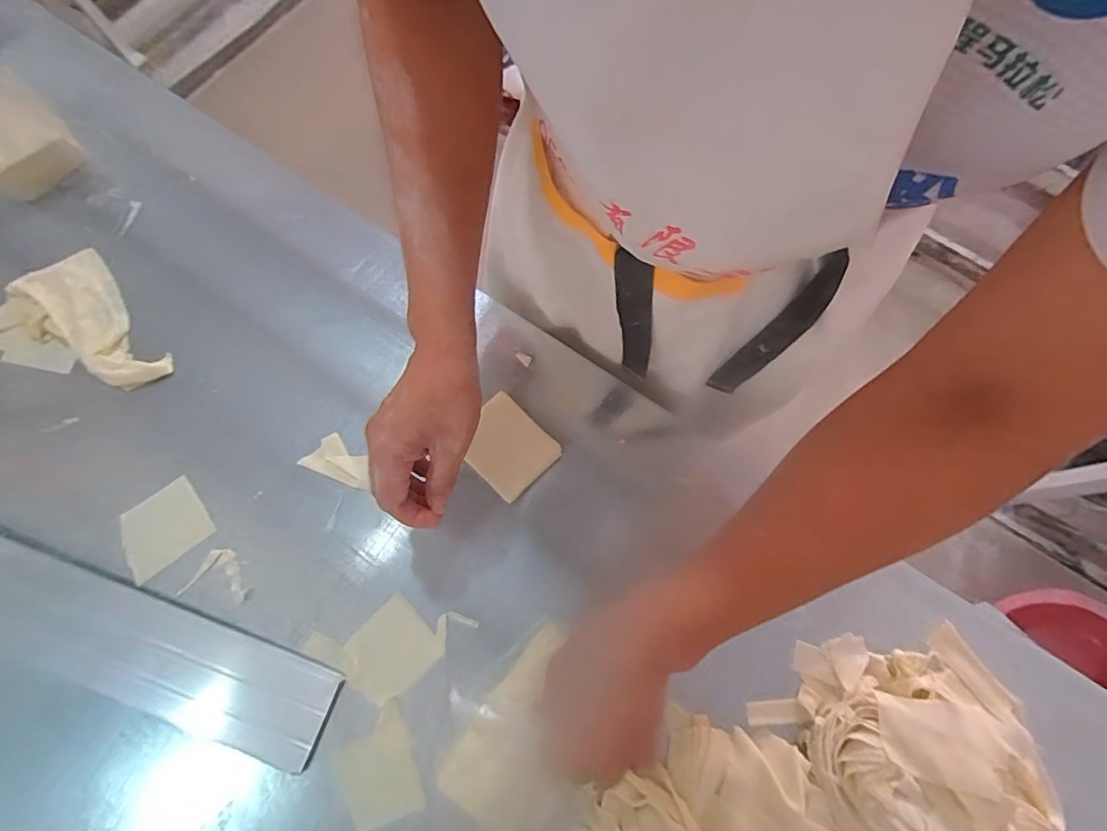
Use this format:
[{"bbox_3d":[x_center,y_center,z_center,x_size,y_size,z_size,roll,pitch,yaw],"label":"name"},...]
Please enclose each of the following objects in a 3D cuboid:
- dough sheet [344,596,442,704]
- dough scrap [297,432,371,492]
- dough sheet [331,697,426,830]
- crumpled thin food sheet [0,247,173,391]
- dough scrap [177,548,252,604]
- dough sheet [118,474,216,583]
[{"bbox_3d":[-0.158,0.226,0.507,0.079,0.004,0.074,-41,73,-11],"label":"dough sheet"},{"bbox_3d":[-0.227,0.050,0.559,0.081,0.008,0.044,25,73,22],"label":"dough scrap"},{"bbox_3d":[-0.159,0.321,0.480,0.071,0.007,0.090,-24,75,-6],"label":"dough sheet"},{"bbox_3d":[-0.547,-0.108,0.616,0.228,0.025,0.147,26,75,8],"label":"crumpled thin food sheet"},{"bbox_3d":[-0.338,0.161,0.532,0.068,0.004,0.048,8,74,3],"label":"dough scrap"},{"bbox_3d":[-0.408,0.117,0.547,0.086,0.005,0.074,-38,77,-10],"label":"dough sheet"}]

